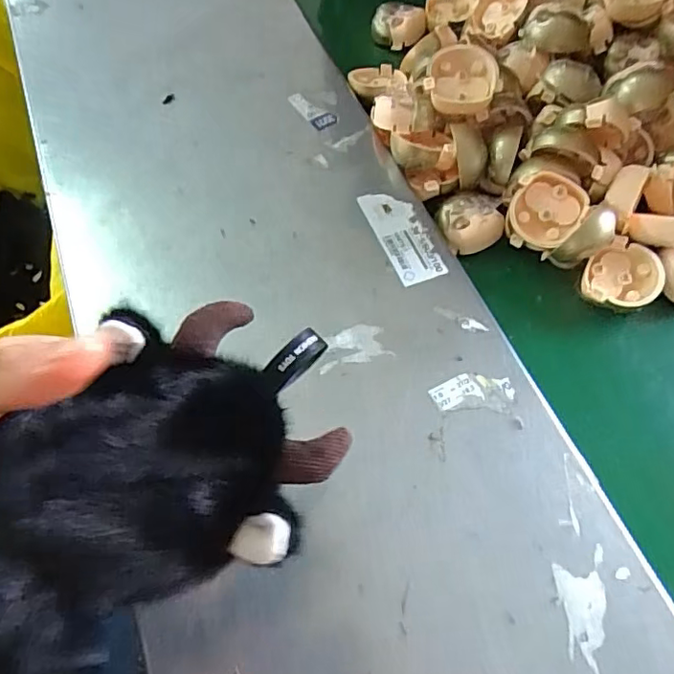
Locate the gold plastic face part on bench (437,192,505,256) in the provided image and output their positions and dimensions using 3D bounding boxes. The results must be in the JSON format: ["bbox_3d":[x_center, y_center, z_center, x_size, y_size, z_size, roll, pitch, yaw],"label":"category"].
[{"bbox_3d":[0.094,-0.083,0.404,0.040,0.021,0.041,-1,62,2],"label":"gold plastic face part on bench"}]

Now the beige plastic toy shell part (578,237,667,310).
[{"bbox_3d":[0.190,-0.037,0.383,0.053,0.022,0.044,-36,66,-15],"label":"beige plastic toy shell part"}]

